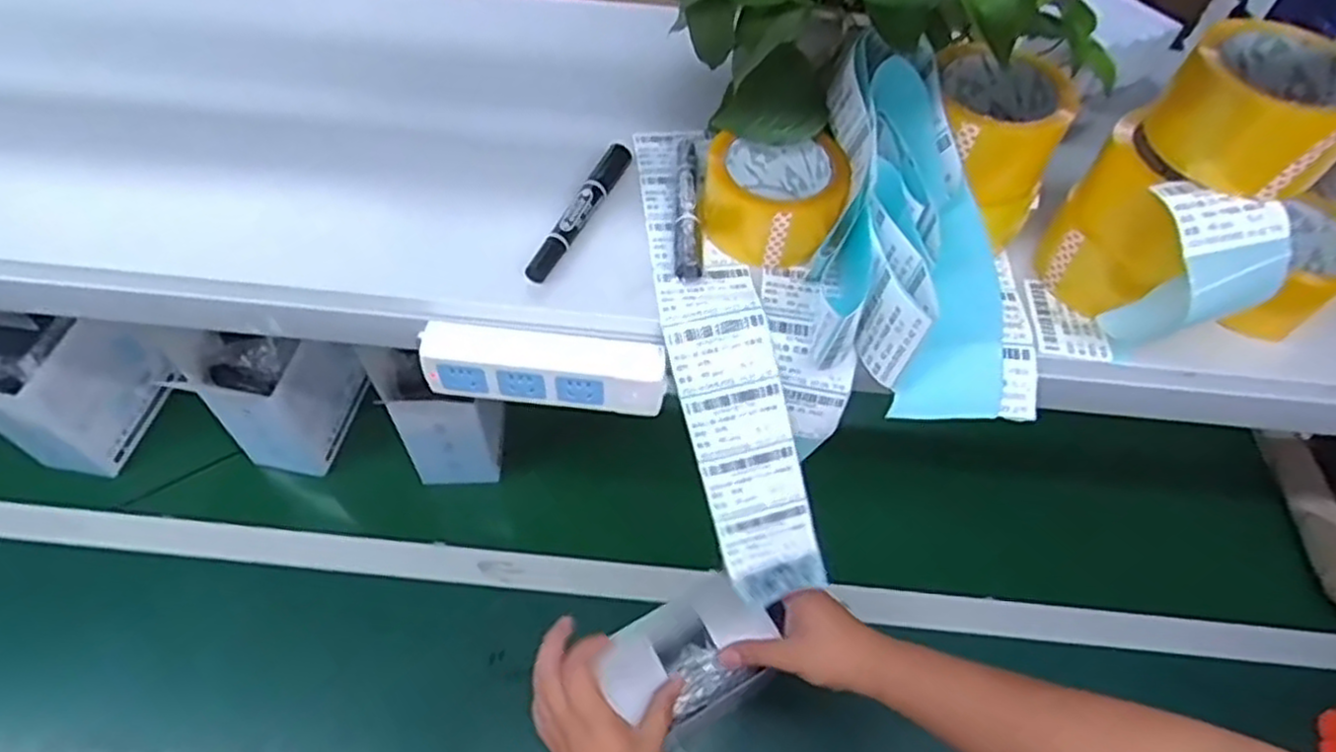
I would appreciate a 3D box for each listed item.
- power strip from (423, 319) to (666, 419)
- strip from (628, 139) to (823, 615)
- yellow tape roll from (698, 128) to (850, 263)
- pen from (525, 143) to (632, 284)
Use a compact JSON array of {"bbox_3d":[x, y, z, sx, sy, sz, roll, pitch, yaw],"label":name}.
[{"bbox_3d":[-0.087,-0.006,0.534,0.167,0.046,0.035,4,55,0],"label":"power strip"},{"bbox_3d":[0.037,-0.016,0.558,0.081,0.114,0.372,-16,89,-14],"label":"strip"},{"bbox_3d":[0.077,-0.132,0.549,0.101,0.057,0.092,38,62,21],"label":"yellow tape roll"},{"bbox_3d":[-0.063,-0.124,0.555,0.017,0.013,0.144,21,57,11],"label":"pen"}]

